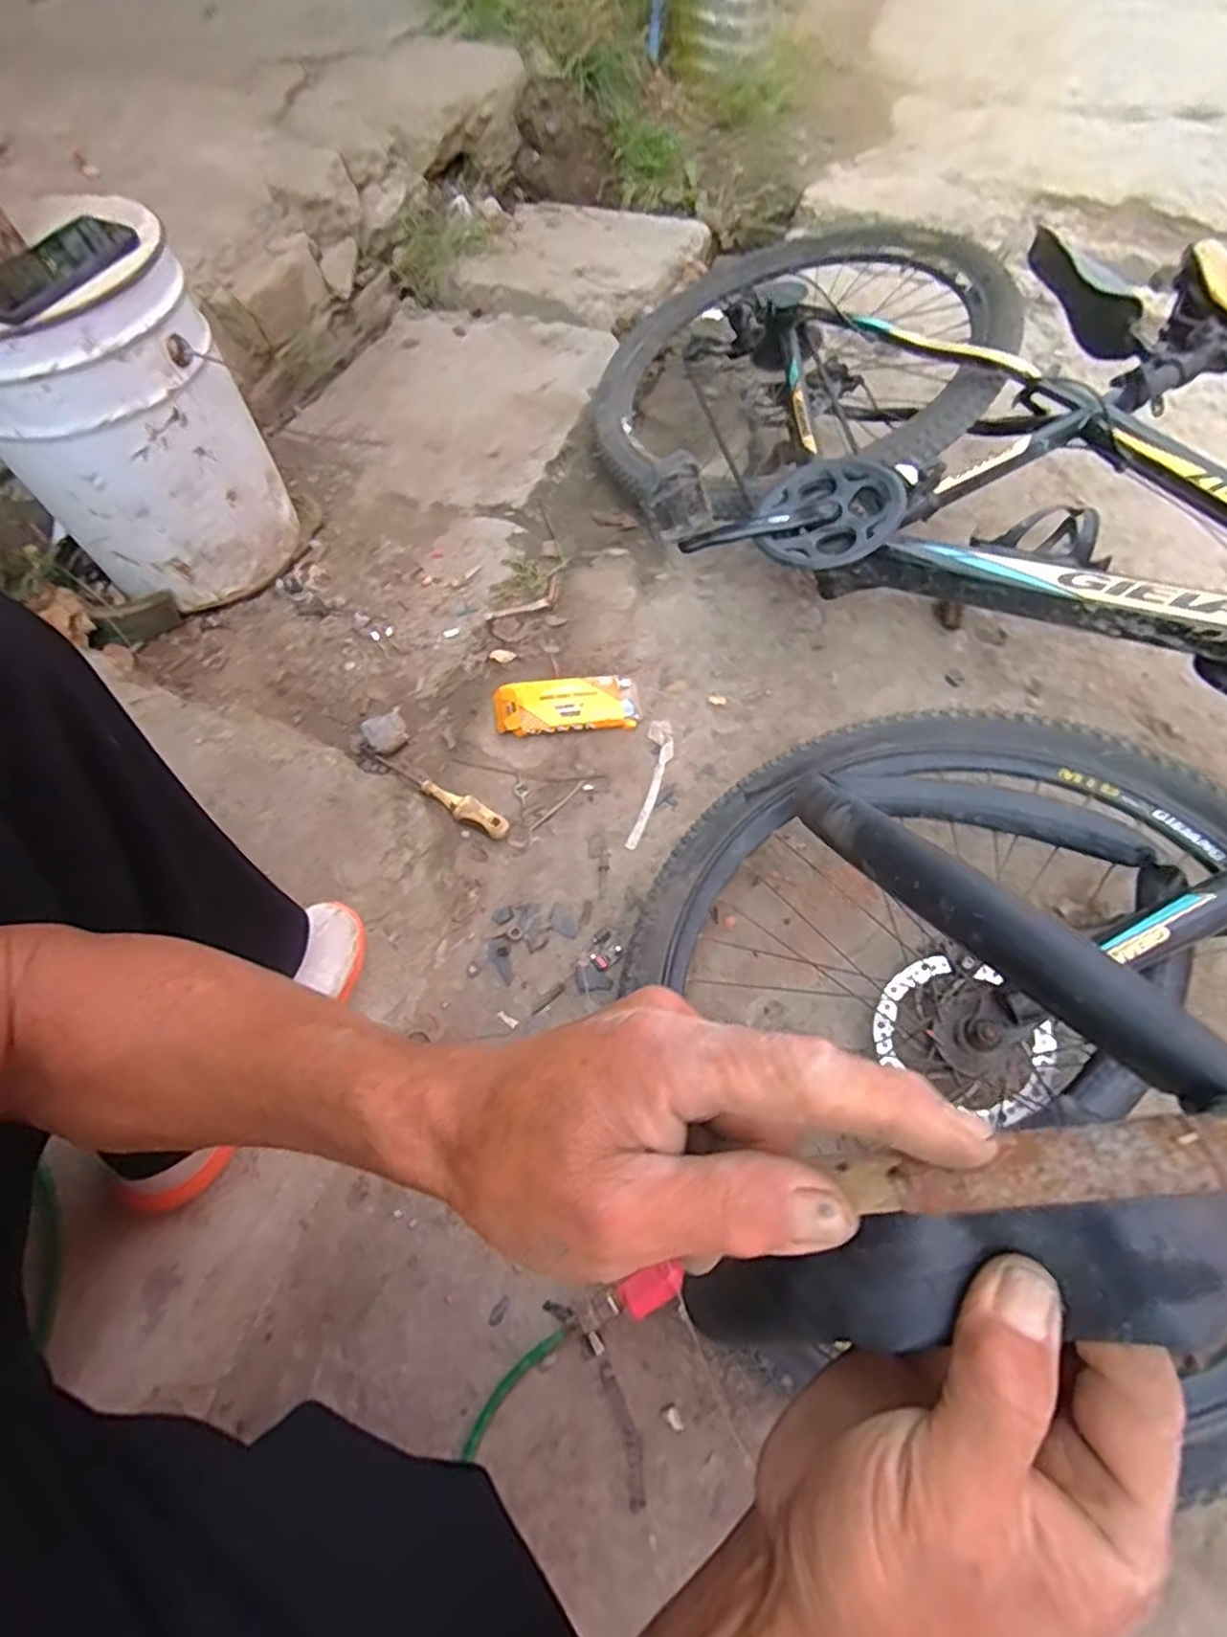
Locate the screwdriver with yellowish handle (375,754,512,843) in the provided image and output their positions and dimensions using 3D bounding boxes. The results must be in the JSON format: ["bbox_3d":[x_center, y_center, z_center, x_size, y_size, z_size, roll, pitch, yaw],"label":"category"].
[{"bbox_3d":[-0.209,-0.030,0.833,0.190,0.026,0.027,30,63,15],"label":"screwdriver with yellowish handle"}]

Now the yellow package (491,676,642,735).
[{"bbox_3d":[-0.060,-0.146,0.902,0.185,0.025,0.071,-8,60,-7],"label":"yellow package"}]

